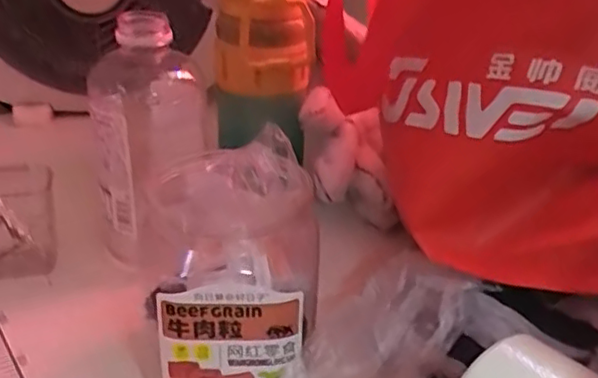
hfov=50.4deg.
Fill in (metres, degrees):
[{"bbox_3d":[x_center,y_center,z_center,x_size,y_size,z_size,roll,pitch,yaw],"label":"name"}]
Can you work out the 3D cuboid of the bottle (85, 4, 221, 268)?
[{"bbox_3d":[-0.119,-0.036,0.513,0.092,0.194,0.082,-7,29,-17],"label":"bottle"}]

